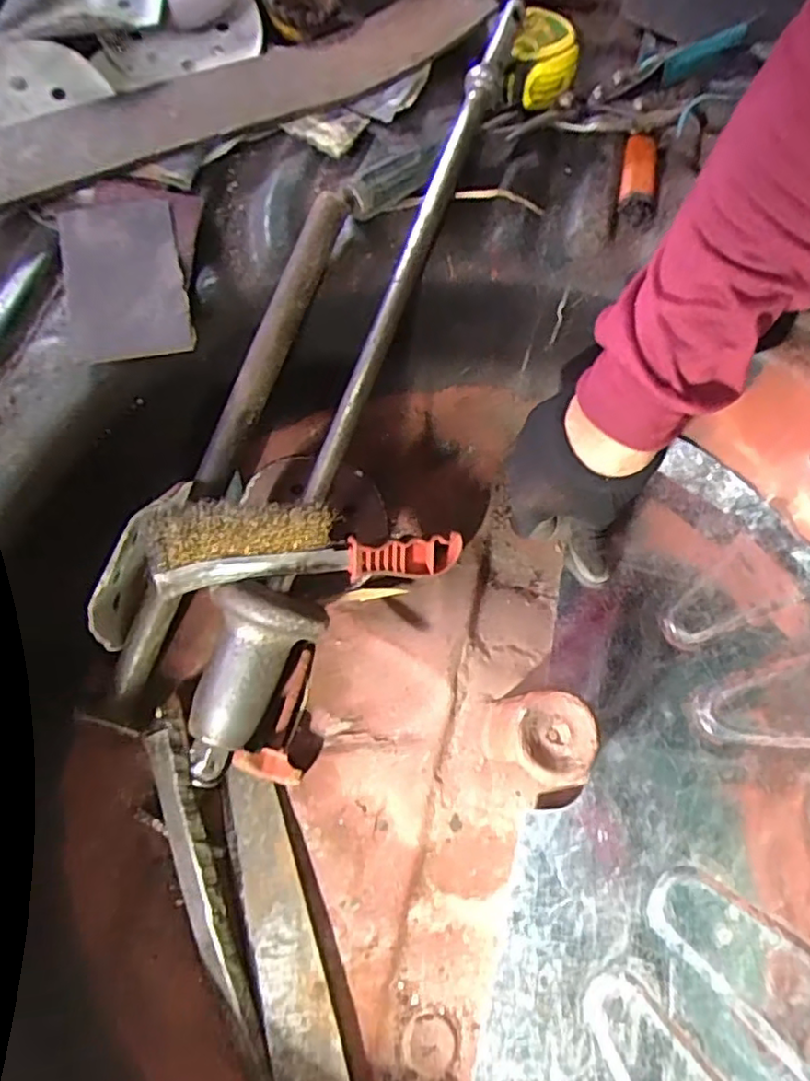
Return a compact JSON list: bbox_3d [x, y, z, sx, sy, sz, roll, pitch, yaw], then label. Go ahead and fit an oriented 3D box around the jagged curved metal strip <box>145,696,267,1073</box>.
[{"bbox_3d":[-0.128,0.201,0.394,0.025,0.034,0.214,-18,71,-13],"label":"jagged curved metal strip"}]

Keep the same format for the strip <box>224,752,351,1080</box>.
[{"bbox_3d":[-0.077,0.240,0.396,0.040,0.005,0.195,-14,70,-12],"label":"strip"}]

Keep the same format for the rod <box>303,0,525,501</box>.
[{"bbox_3d":[0.006,-0.198,0.433,0.016,0.016,0.362,22,88,6],"label":"rod"}]

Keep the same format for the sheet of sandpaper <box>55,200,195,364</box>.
[{"bbox_3d":[-0.178,-0.165,0.399,0.074,0.008,0.117,-14,72,-2],"label":"sheet of sandpaper"}]

